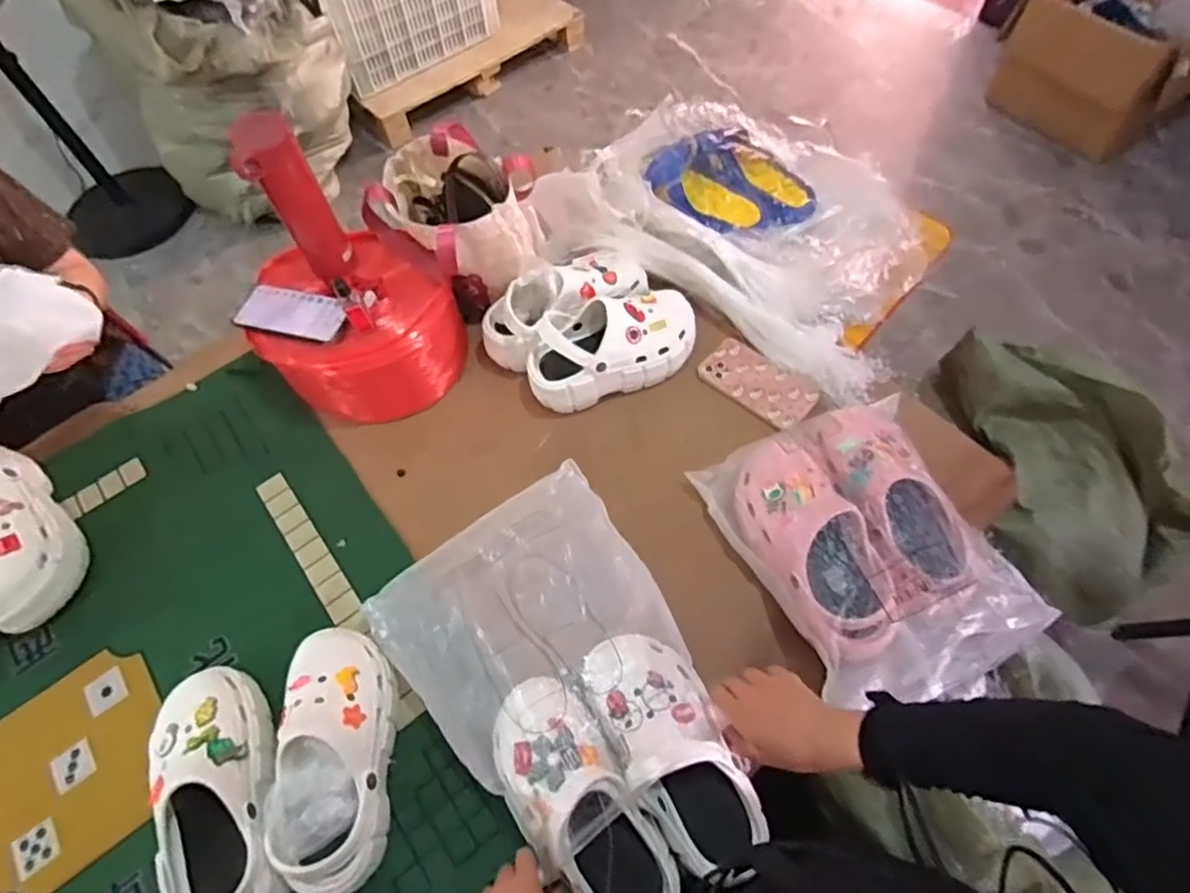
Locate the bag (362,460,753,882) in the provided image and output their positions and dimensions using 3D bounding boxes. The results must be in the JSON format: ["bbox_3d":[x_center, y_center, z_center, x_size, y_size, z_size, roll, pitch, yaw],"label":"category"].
[{"bbox_3d":[-0.052,0.212,0.684,0.274,0.071,0.338,-31,63,-13],"label":"bag"}]

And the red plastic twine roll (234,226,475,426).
[{"bbox_3d":[-0.336,-0.174,0.962,0.256,0.163,0.227,-23,61,-9],"label":"red plastic twine roll"}]

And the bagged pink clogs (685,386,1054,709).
[{"bbox_3d":[0.318,0.107,0.760,0.265,0.112,0.336,-23,61,-9],"label":"bagged pink clogs"}]

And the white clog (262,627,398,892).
[{"bbox_3d":[-0.271,0.319,0.682,0.094,0.092,0.252,-7,60,0],"label":"white clog"}]

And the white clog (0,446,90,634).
[{"bbox_3d":[-0.754,0.111,0.842,0.109,0.101,0.248,-30,77,-13],"label":"white clog"}]

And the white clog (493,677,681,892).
[{"bbox_3d":[-0.015,0.334,0.604,0.104,0.075,0.230,-31,74,-13],"label":"white clog"}]

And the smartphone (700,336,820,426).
[{"bbox_3d":[0.229,-0.090,0.926,0.161,0.013,0.080,37,69,22],"label":"smartphone"}]

